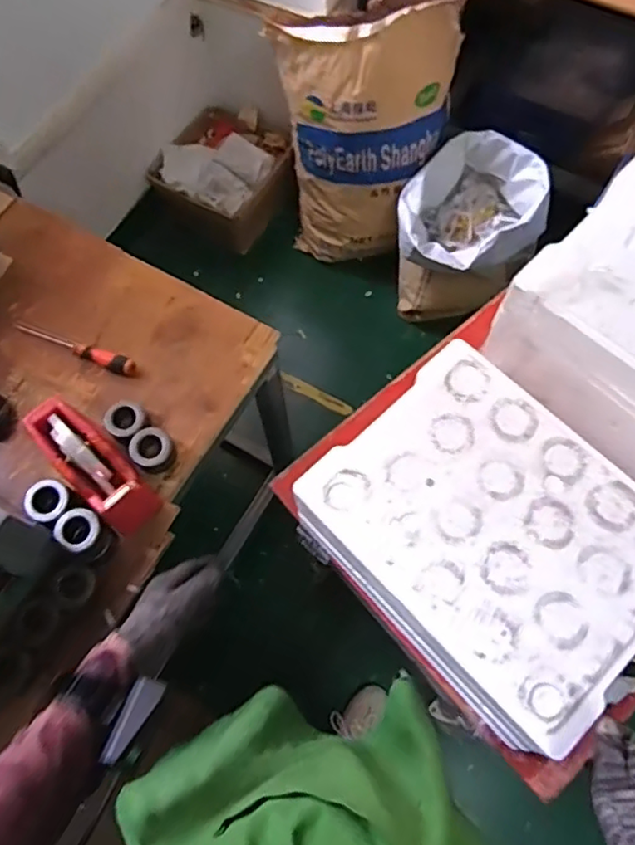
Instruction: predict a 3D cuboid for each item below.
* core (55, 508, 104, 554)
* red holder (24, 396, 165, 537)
[{"bbox_3d":[-0.321,0.141,0.810,0.059,0.028,0.056,25,71,11],"label":"core"},{"bbox_3d":[-0.317,0.056,0.851,0.080,0.092,0.200,-43,73,-14],"label":"red holder"}]

